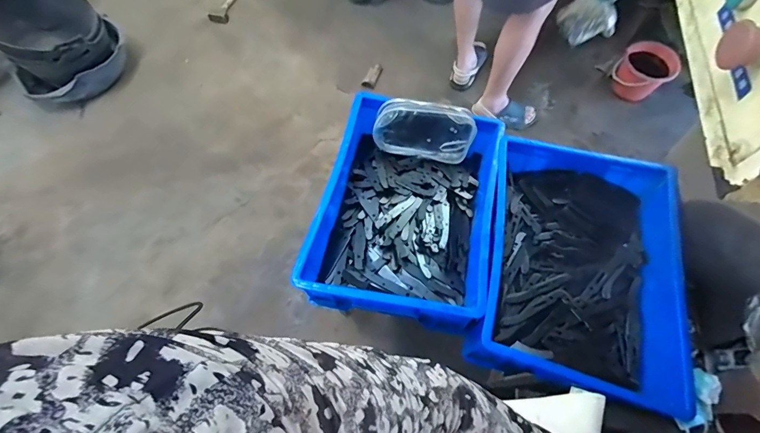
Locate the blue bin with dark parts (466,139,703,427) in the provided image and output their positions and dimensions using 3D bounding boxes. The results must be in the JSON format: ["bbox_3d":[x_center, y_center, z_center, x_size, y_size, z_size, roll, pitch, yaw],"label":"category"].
[{"bbox_3d":[0.348,0.078,0.648,0.336,0.102,0.421,15,67,8],"label":"blue bin with dark parts"}]

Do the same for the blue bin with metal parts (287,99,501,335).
[{"bbox_3d":[0.060,-0.022,0.701,0.299,0.106,0.402,13,67,7],"label":"blue bin with metal parts"}]

